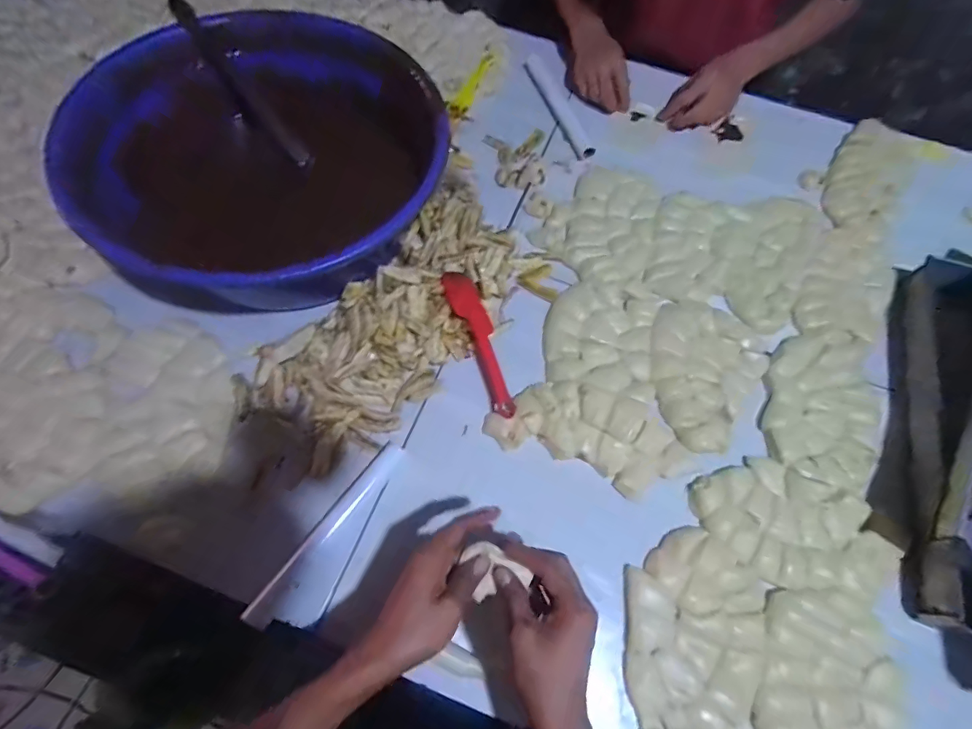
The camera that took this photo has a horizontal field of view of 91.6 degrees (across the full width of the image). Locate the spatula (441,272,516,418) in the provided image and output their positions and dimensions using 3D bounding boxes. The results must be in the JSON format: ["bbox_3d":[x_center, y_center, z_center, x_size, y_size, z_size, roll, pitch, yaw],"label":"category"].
[{"bbox_3d":[-0.005,-0.032,0.573,0.038,0.023,0.192,-20,69,-12],"label":"spatula"}]

